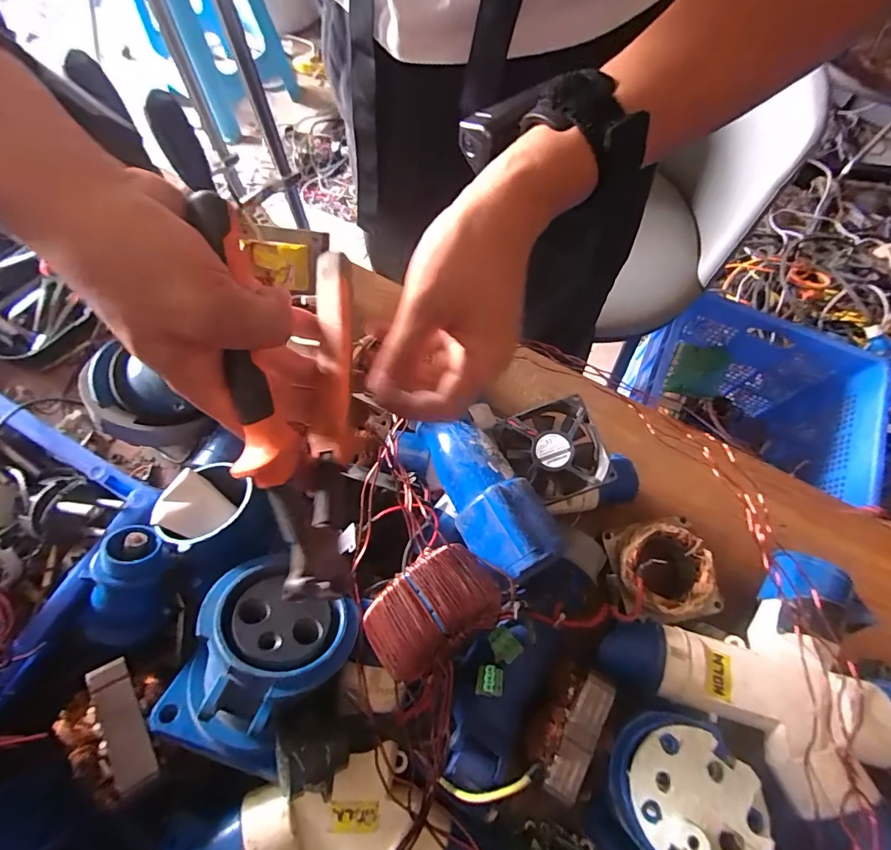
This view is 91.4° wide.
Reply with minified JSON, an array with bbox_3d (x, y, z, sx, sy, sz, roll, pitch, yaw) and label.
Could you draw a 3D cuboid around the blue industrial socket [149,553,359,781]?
[{"bbox_3d":[-0.115,0.153,0.271,0.109,0.067,0.126,32,72,10],"label":"blue industrial socket"}]

